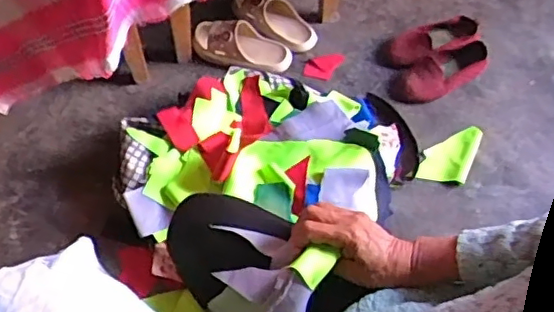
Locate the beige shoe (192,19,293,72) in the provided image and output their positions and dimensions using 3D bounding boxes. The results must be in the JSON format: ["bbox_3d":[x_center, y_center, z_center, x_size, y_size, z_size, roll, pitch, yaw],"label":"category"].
[{"bbox_3d":[-0.076,-0.248,1.274,0.220,0.070,0.096,12,57,4],"label":"beige shoe"}]

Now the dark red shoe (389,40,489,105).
[{"bbox_3d":[0.348,-0.177,1.263,0.234,0.051,0.089,-21,61,-14],"label":"dark red shoe"}]

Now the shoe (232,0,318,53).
[{"bbox_3d":[0.001,-0.305,1.321,0.192,0.047,0.096,34,63,17],"label":"shoe"}]

